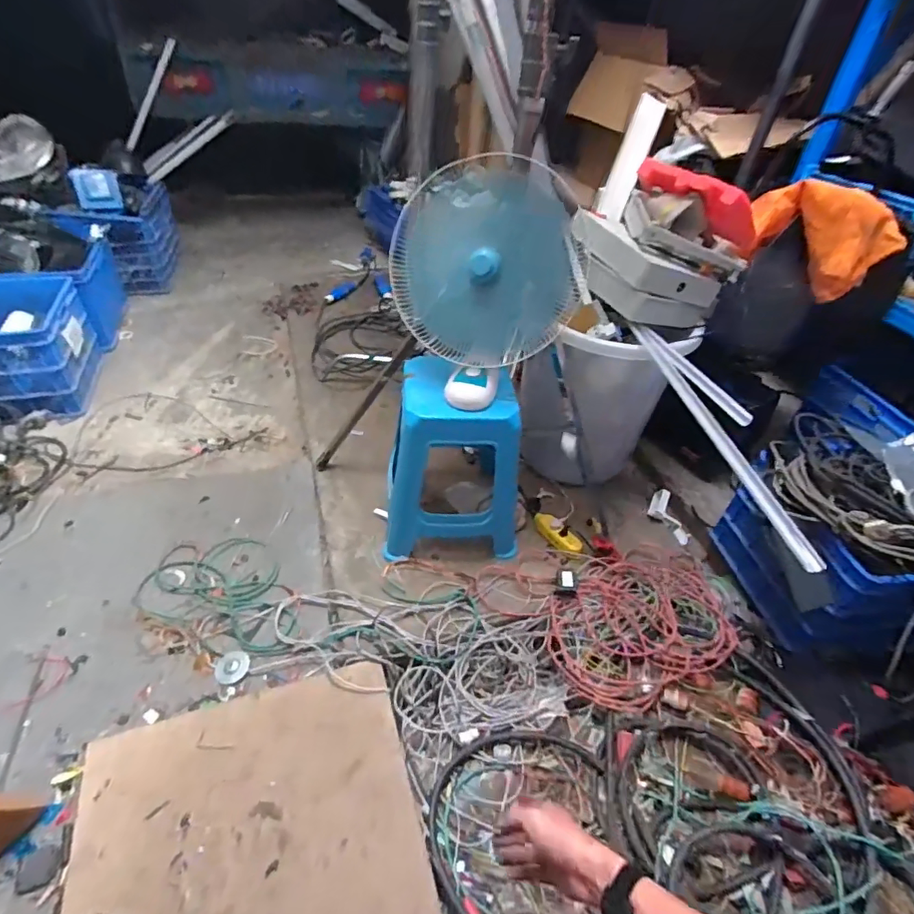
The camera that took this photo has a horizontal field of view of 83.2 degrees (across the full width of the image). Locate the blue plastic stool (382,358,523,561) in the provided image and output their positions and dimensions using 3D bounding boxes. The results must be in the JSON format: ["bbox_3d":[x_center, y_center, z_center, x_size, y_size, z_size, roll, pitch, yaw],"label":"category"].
[{"bbox_3d":[-0.016,0.016,1.357,0.350,0.456,0.263,0,42,-4],"label":"blue plastic stool"}]

